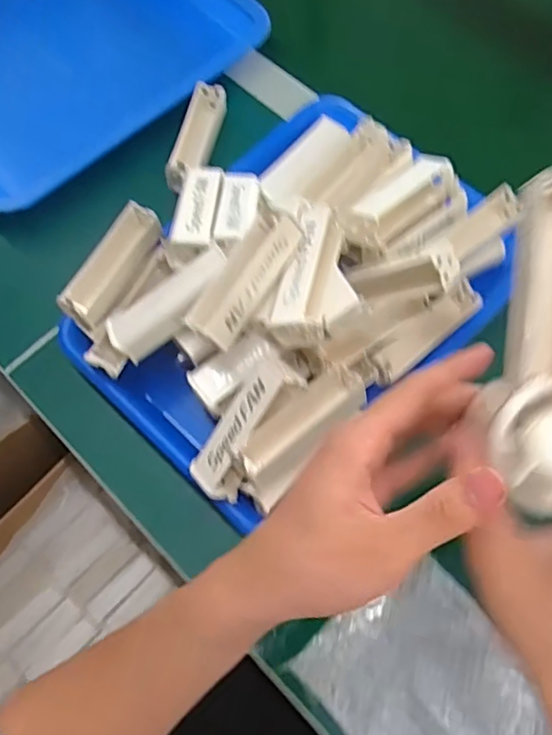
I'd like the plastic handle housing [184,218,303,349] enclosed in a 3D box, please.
[{"bbox_3d":[-0.022,-0.061,0.395,0.032,0.029,0.096,30,73,12],"label":"plastic handle housing"}]

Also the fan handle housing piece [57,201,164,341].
[{"bbox_3d":[-0.128,-0.079,0.465,0.031,0.030,0.103,29,73,12],"label":"fan handle housing piece"}]

